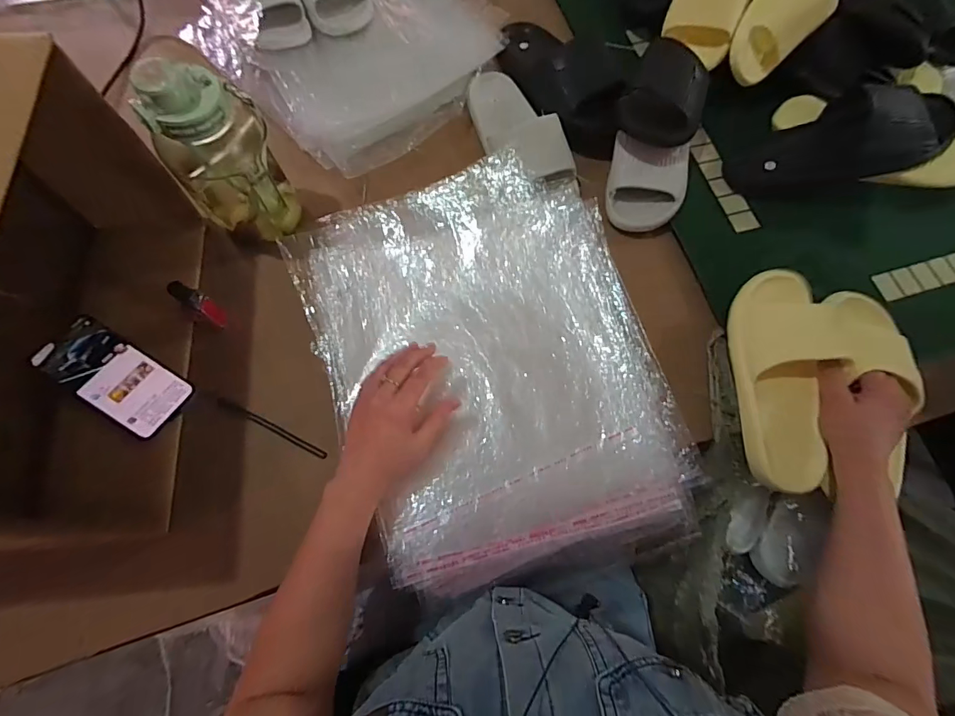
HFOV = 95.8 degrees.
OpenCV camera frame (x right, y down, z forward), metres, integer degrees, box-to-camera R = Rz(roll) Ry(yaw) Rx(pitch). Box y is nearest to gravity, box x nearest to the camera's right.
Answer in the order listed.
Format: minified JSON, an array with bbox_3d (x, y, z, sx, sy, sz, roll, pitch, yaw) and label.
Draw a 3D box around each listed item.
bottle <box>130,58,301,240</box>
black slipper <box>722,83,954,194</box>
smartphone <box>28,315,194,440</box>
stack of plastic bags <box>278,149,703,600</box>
[{"bbox_3d":[-0.284,-0.223,0.484,0.096,0.204,0.082,-3,73,-2],"label":"bottle"},{"bbox_3d":[0.486,-0.296,0.584,0.260,0.077,0.104,-8,71,21],"label":"black slipper"},{"bbox_3d":[-0.409,0.017,0.483,0.157,0.013,0.073,33,66,1],"label":"smartphone"},{"bbox_3d":[0.019,-0.003,0.510,0.373,0.041,0.485,-20,74,-7],"label":"stack of plastic bags"}]

